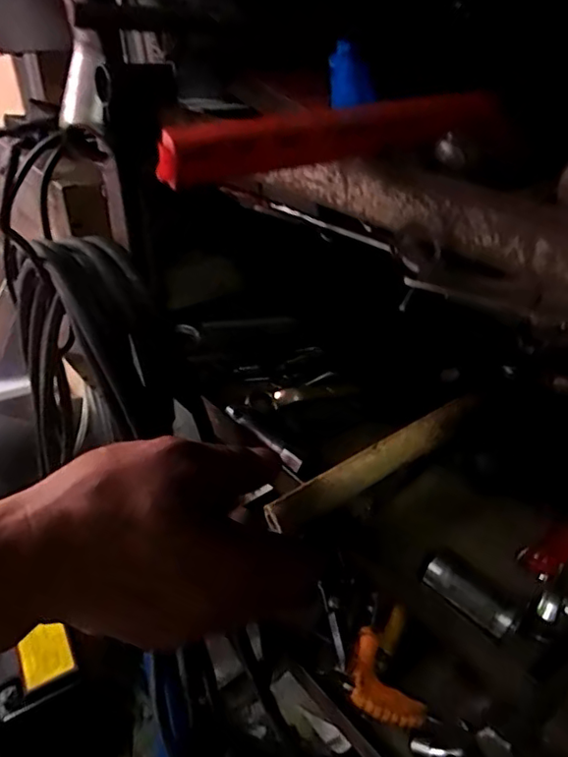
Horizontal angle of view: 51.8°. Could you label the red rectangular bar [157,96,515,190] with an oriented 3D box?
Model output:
[{"bbox_3d":[0.028,-0.091,0.221,0.151,0.019,0.024,-12,34,-17],"label":"red rectangular bar"}]

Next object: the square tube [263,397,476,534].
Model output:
[{"bbox_3d":[0.059,0.047,0.348,0.160,0.013,0.015,-24,39,-26],"label":"square tube"}]

